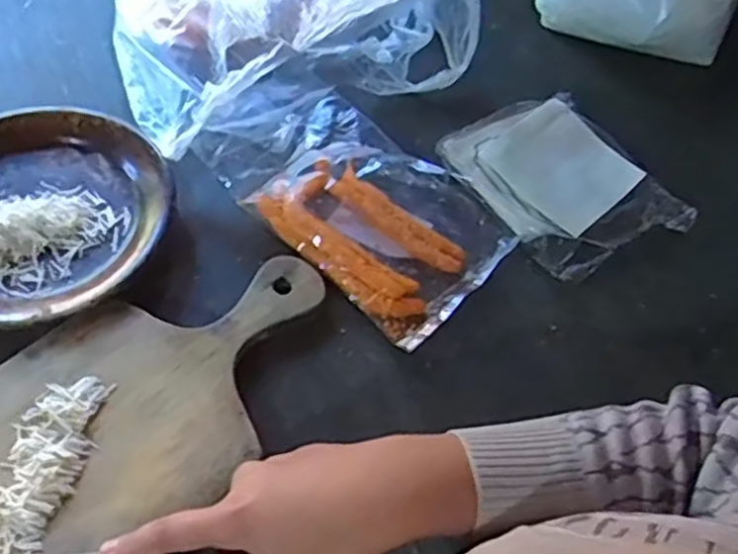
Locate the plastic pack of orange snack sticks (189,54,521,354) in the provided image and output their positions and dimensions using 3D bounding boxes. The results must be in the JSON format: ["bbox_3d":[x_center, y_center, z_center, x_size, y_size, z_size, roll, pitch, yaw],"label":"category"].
[{"bbox_3d":[-0.017,-0.068,0.563,0.246,0.031,0.135,39,62,20],"label":"plastic pack of orange snack sticks"}]

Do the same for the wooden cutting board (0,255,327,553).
[{"bbox_3d":[-0.149,0.090,0.447,0.307,0.011,0.155,-39,67,-25],"label":"wooden cutting board"}]

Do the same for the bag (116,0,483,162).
[{"bbox_3d":[-0.078,-0.236,0.627,0.273,0.084,0.232,-23,61,-18],"label":"bag"}]

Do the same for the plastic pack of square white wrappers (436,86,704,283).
[{"bbox_3d":[0.153,-0.079,0.586,0.134,0.018,0.157,-29,63,-21],"label":"plastic pack of square white wrappers"}]

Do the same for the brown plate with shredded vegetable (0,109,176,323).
[{"bbox_3d":[-0.237,-0.044,0.528,0.185,0.028,0.179,2,57,-3],"label":"brown plate with shredded vegetable"}]

